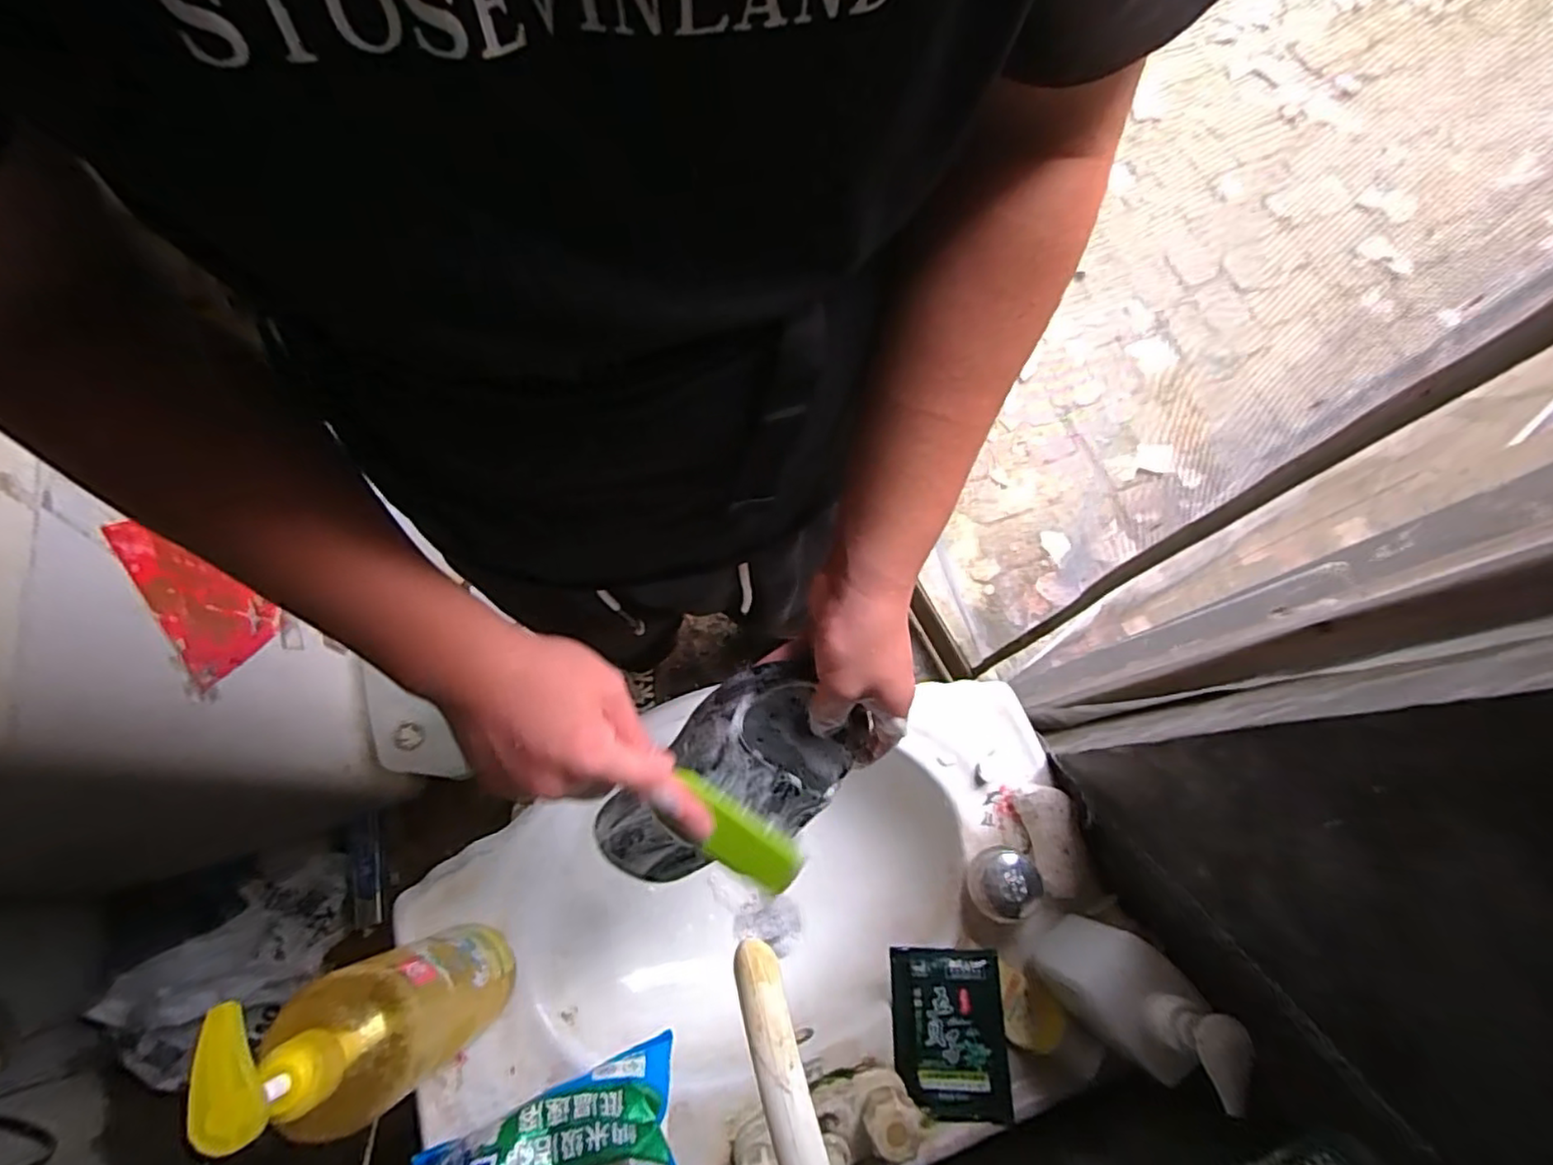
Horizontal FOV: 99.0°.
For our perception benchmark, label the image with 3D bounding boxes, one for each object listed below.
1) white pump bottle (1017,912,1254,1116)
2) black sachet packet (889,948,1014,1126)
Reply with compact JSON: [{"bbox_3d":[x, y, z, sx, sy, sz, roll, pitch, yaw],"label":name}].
[{"bbox_3d":[0.250,0.292,0.470,0.085,0.179,0.068,38,76,9],"label":"white pump bottle"},{"bbox_3d":[0.141,0.369,0.545,0.089,0.009,0.117,-2,71,6],"label":"black sachet packet"}]

